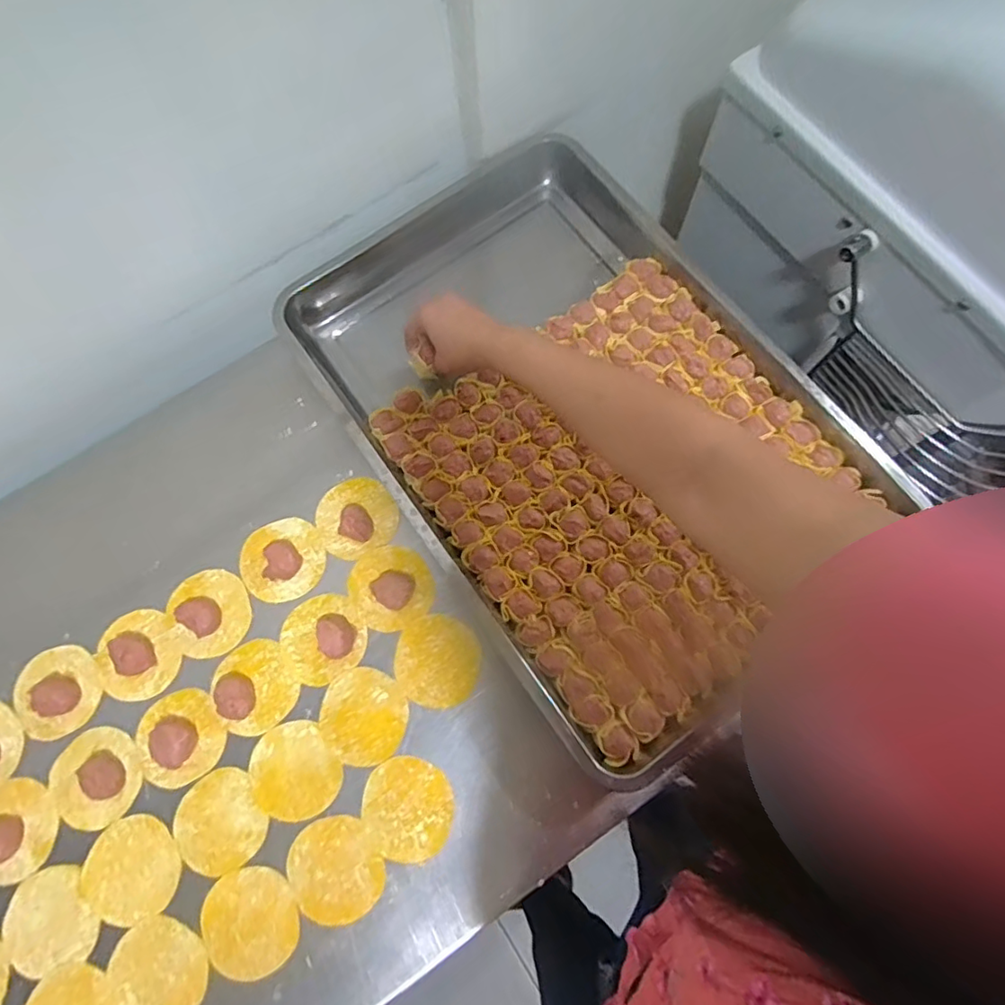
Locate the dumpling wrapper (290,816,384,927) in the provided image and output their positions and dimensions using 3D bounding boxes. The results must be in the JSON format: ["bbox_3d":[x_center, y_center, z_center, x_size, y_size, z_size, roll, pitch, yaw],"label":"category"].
[{"bbox_3d":[-0.146,0.323,0.498,0.077,0.004,0.083,-32,73,-9],"label":"dumpling wrapper"}]

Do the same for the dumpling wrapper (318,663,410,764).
[{"bbox_3d":[-0.128,0.197,0.526,0.077,0.004,0.085,-40,78,-8],"label":"dumpling wrapper"}]

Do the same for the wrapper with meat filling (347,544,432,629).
[{"bbox_3d":[-0.109,0.081,0.550,0.077,0.018,0.080,0,74,0],"label":"wrapper with meat filling"}]

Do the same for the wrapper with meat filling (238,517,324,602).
[{"bbox_3d":[-0.221,0.057,0.561,0.081,0.017,0.077,0,74,0],"label":"wrapper with meat filling"}]

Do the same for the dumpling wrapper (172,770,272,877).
[{"bbox_3d":[-0.253,0.286,0.506,0.075,0.004,0.080,-30,76,-8],"label":"dumpling wrapper"}]

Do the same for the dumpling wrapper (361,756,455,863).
[{"bbox_3d":[-0.084,0.273,0.503,0.078,0.004,0.084,0,74,0],"label":"dumpling wrapper"}]

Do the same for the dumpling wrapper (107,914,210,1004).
[{"bbox_3d":[-0.292,0.400,0.480,0.078,0.005,0.083,-33,77,-9],"label":"dumpling wrapper"}]

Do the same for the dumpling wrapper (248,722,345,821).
[{"bbox_3d":[-0.190,0.246,0.518,0.076,0.007,0.082,1,78,-3],"label":"dumpling wrapper"}]

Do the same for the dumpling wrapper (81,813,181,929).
[{"bbox_3d":[-0.327,0.323,0.496,0.083,0.004,0.083,0,74,0],"label":"dumpling wrapper"}]

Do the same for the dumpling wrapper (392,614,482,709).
[{"bbox_3d":[-0.061,0.150,0.538,0.080,0.004,0.083,0,74,0],"label":"dumpling wrapper"}]

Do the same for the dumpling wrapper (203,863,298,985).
[{"bbox_3d":[-0.218,0.361,0.488,0.078,0.005,0.082,-31,75,-9],"label":"dumpling wrapper"}]

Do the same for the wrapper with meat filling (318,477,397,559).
[{"bbox_3d":[-0.149,0.012,0.564,0.078,0.030,0.077,0,74,0],"label":"wrapper with meat filling"}]

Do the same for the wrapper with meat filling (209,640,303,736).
[{"bbox_3d":[-0.234,0.172,0.529,0.072,0.025,0.081,-28,76,-7],"label":"wrapper with meat filling"}]

